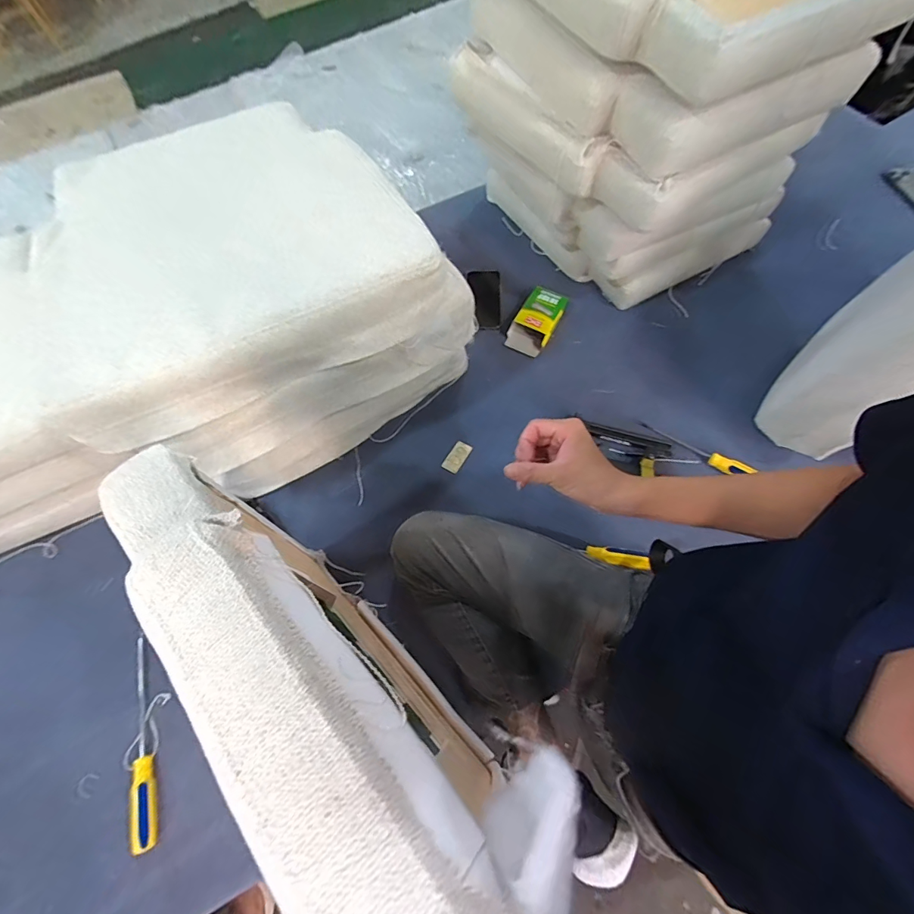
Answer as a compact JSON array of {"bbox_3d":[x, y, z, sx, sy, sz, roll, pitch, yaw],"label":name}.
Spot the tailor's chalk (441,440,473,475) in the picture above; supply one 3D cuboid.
[{"bbox_3d":[0.001,-0.001,0.812,0.035,0.004,0.063,30,72,14],"label":"tailor's chalk"}]

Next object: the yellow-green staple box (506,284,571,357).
[{"bbox_3d":[0.170,-0.290,0.906,0.081,0.036,0.152,27,71,13],"label":"yellow-green staple box"}]

